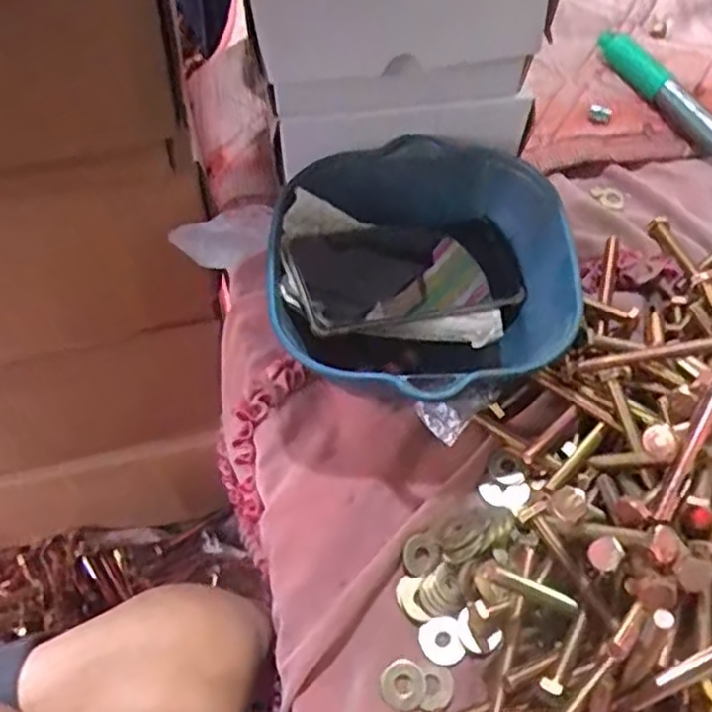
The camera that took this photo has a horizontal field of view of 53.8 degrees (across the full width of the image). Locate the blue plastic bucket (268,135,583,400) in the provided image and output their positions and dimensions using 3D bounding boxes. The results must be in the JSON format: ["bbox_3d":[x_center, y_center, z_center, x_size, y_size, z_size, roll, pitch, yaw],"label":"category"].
[{"bbox_3d":[0.042,-0.050,0.475,0.188,0.087,0.191,0,59,1],"label":"blue plastic bucket"}]

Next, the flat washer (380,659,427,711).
[{"bbox_3d":[0.026,0.182,0.387,0.025,0.004,0.025,0,59,1],"label":"flat washer"}]

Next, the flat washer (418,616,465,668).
[{"bbox_3d":[0.048,0.163,0.398,0.023,0.004,0.026,-17,80,-5],"label":"flat washer"}]

